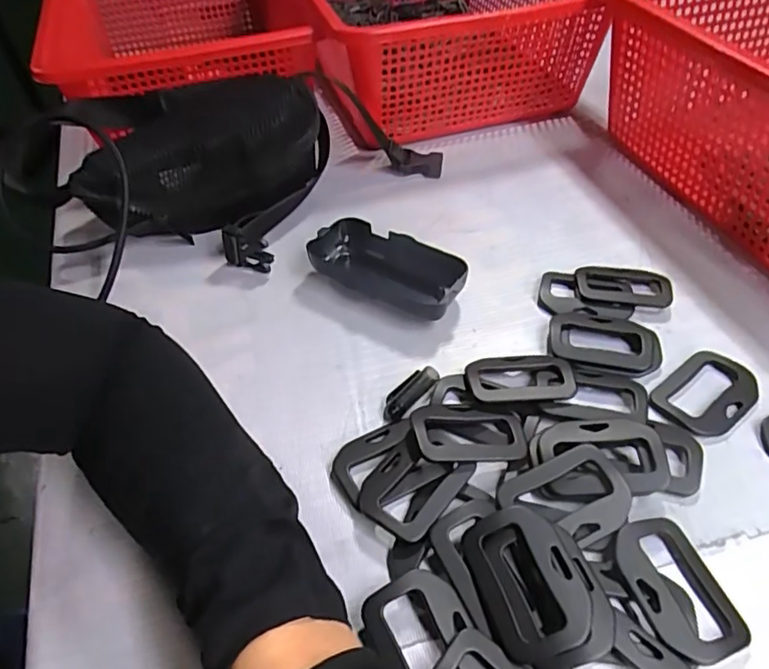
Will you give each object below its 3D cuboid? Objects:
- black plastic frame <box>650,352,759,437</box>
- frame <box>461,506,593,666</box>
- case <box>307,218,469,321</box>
[{"bbox_3d":[0.187,0.033,0.332,0.062,0.004,0.044,-33,53,-25],"label":"black plastic frame"},{"bbox_3d":[0.064,0.106,0.251,0.045,0.011,0.060,-12,47,-8],"label":"frame"},{"bbox_3d":[0.004,-0.045,0.398,0.106,0.026,0.049,24,52,24],"label":"case"}]

